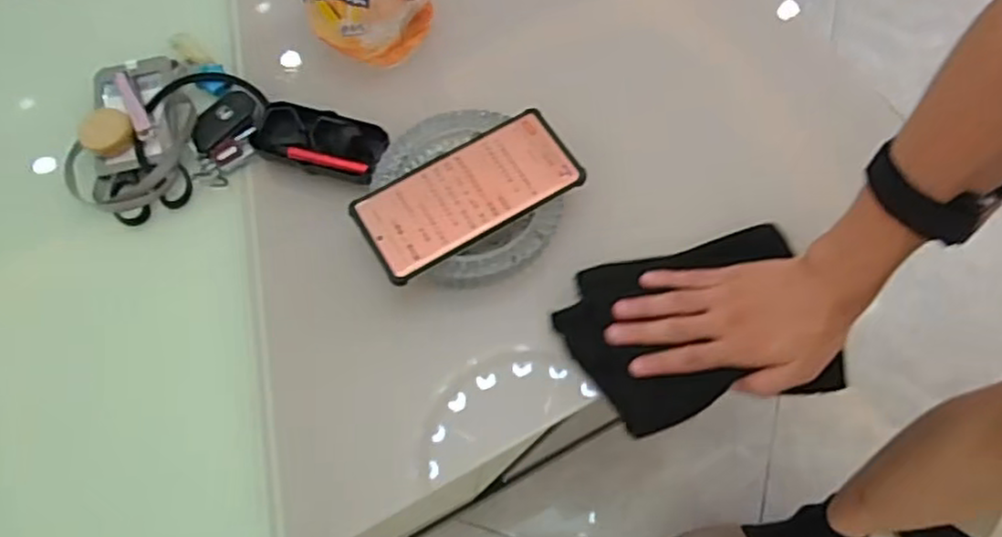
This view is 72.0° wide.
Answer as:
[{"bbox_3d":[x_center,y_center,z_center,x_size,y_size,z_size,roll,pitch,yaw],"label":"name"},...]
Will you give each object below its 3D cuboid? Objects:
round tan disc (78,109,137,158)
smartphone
[{"bbox_3d":[-0.332,-0.115,0.579,0.042,0.008,0.044,-1,68,2],"label":"round tan disc"},{"bbox_3d":[-0.025,-0.059,0.523,0.167,0.009,0.080,-30,70,-10],"label":"smartphone"}]

